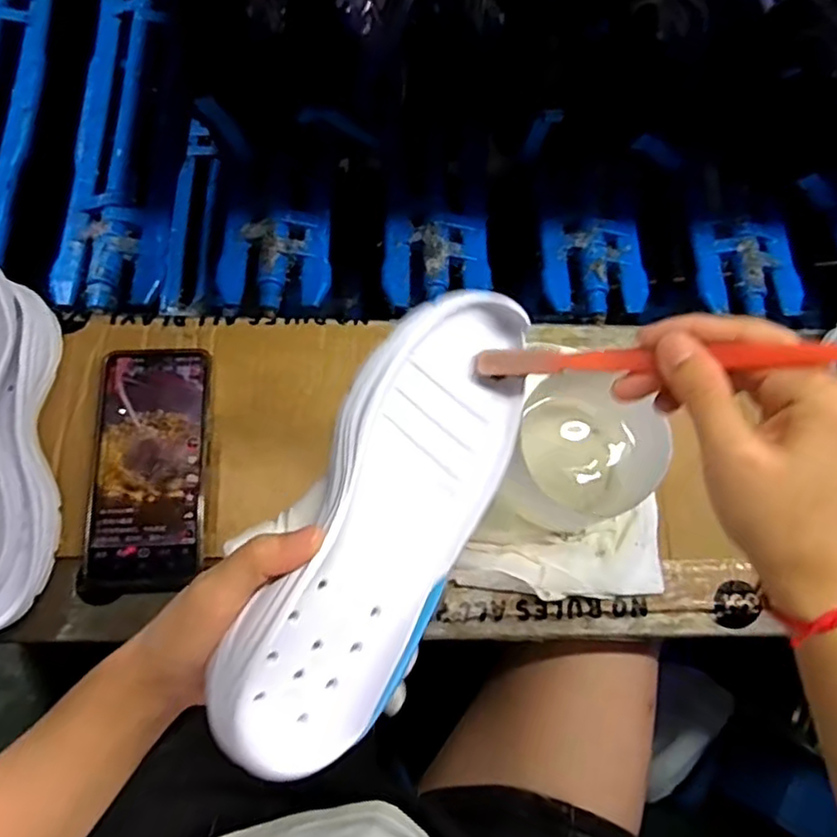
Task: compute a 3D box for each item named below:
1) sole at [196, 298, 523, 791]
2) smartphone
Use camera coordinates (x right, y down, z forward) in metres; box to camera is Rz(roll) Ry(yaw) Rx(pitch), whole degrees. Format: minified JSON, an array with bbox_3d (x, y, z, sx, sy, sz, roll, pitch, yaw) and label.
[{"bbox_3d":[-0.013,0.050,0.309,0.096,0.043,0.227,33,76,-29],"label":"sole"},{"bbox_3d":[-0.186,0.030,0.439,0.078,0.017,0.165,-3,77,-2],"label":"smartphone"}]

